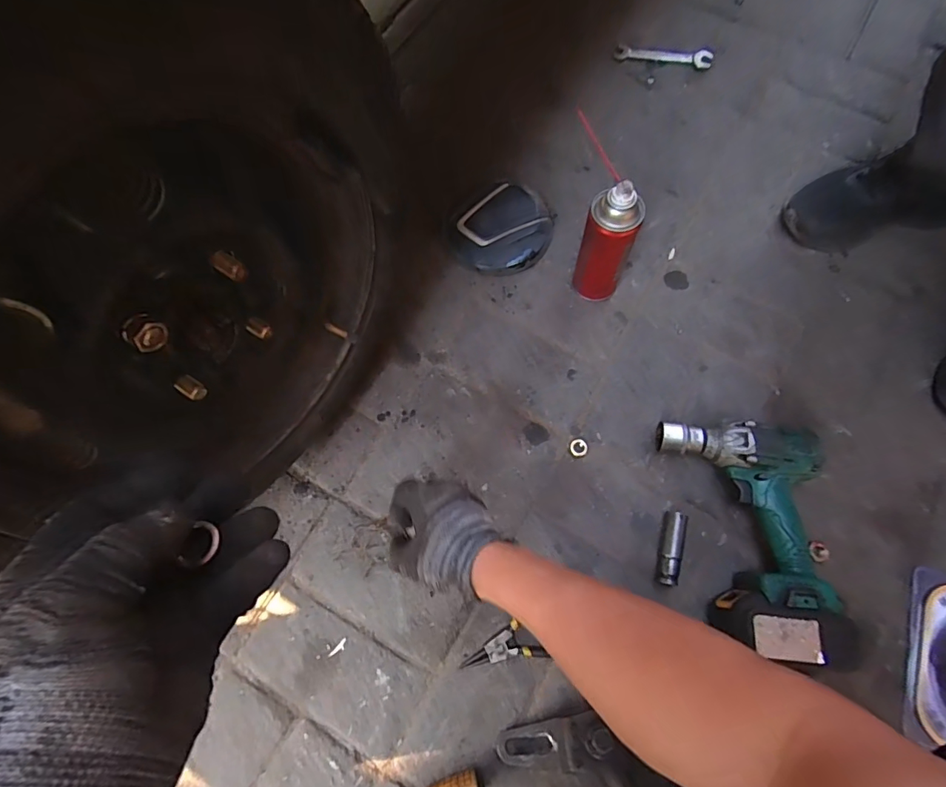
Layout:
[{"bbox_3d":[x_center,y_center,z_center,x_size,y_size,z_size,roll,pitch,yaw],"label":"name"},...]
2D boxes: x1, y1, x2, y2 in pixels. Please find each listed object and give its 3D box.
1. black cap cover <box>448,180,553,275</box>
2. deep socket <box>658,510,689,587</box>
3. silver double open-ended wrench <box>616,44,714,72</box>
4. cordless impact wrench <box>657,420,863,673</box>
[{"bbox_3d":[0.038,-0.230,0.661,0.150,0.036,0.132,-12,72,-3],"label":"black cap cover"},{"bbox_3d":[0.223,0.173,0.533,0.023,0.019,0.080,11,72,5],"label":"deep socket"},{"bbox_3d":[0.313,-0.560,0.787,0.156,0.011,0.036,12,72,5],"label":"silver double open-ended wrench"},{"bbox_3d":[0.297,0.144,0.514,0.161,0.073,0.231,-1,72,-1],"label":"cordless impact wrench"}]

